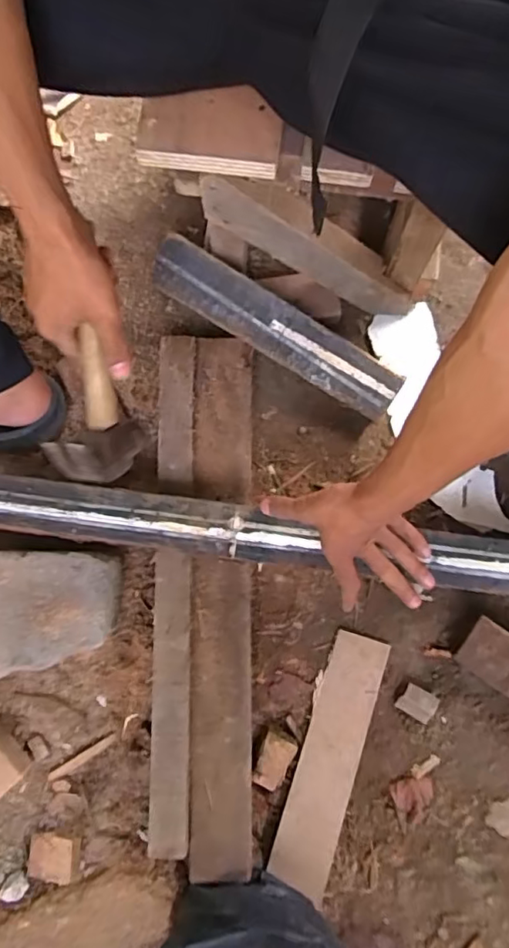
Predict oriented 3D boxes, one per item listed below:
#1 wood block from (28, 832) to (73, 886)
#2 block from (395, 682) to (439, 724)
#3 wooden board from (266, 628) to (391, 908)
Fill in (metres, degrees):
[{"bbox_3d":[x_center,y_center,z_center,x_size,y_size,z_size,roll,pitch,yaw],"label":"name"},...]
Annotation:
[{"bbox_3d":[-0.217,0.409,0.610,0.048,0.009,0.044,8,81,5],"label":"wood block"},{"bbox_3d":[0.175,0.244,0.611,0.039,0.016,0.030,29,83,7],"label":"block"},{"bbox_3d":[0.079,0.300,0.607,0.062,0.013,0.257,17,82,6],"label":"wooden board"}]

